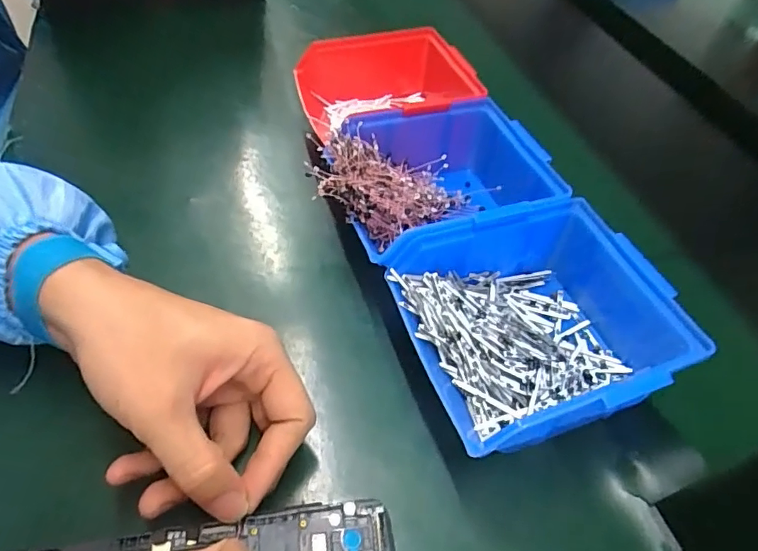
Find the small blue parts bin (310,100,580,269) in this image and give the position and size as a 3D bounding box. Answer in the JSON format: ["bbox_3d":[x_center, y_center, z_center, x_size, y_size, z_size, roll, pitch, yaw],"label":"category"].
[{"bbox_3d":[0.043,-0.059,0.357,0.170,0.077,0.123,-15,54,-18],"label":"small blue parts bin"}]

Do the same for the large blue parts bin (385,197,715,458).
[{"bbox_3d":[0.093,0.028,0.291,0.152,0.071,0.127,-14,54,-16],"label":"large blue parts bin"}]

